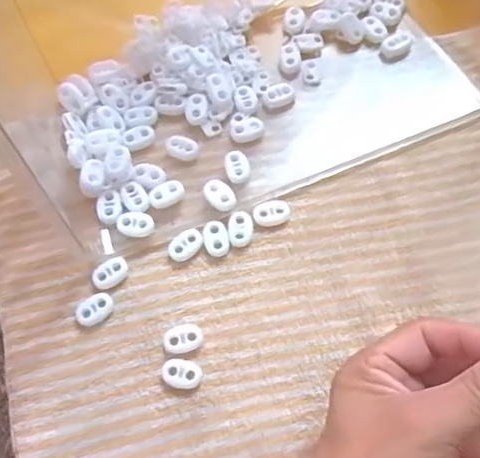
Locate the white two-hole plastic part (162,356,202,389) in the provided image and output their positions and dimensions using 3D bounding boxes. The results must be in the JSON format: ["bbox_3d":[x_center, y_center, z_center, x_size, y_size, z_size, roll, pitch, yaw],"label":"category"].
[{"bbox_3d":[-0.032,0.081,0.319,0.022,0.005,0.017,7,69,4],"label":"white two-hole plastic part"}]

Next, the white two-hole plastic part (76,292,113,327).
[{"bbox_3d":[-0.086,0.047,0.333,0.022,0.006,0.015,-42,74,-14],"label":"white two-hole plastic part"}]

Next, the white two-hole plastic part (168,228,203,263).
[{"bbox_3d":[-0.033,0.010,0.346,0.023,0.004,0.015,-42,74,-14],"label":"white two-hole plastic part"}]

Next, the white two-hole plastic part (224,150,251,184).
[{"bbox_3d":[-0.002,-0.039,0.359,0.015,0.009,0.023,-11,69,-3],"label":"white two-hole plastic part"}]

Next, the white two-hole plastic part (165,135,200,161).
[{"bbox_3d":[-0.037,-0.052,0.365,0.021,0.007,0.014,20,70,8],"label":"white two-hole plastic part"}]

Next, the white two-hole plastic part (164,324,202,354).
[{"bbox_3d":[-0.033,0.063,0.326,0.021,0.004,0.016,-16,69,-5],"label":"white two-hole plastic part"}]

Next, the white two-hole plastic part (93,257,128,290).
[{"bbox_3d":[-0.078,0.026,0.340,0.022,0.005,0.014,-38,73,-13],"label":"white two-hole plastic part"}]

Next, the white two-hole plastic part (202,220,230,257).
[{"bbox_3d":[-0.015,0.006,0.347,0.015,0.004,0.022,-13,69,-4],"label":"white two-hole plastic part"}]

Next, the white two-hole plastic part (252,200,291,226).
[{"bbox_3d":[0.020,-0.010,0.351,0.022,0.004,0.015,-9,68,-3],"label":"white two-hole plastic part"}]

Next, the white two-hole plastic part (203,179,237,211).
[{"bbox_3d":[-0.013,-0.020,0.352,0.015,0.009,0.023,-38,73,-13],"label":"white two-hole plastic part"}]

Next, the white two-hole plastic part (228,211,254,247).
[{"bbox_3d":[0.000,-0.001,0.348,0.015,0.004,0.022,-4,68,-1],"label":"white two-hole plastic part"}]

